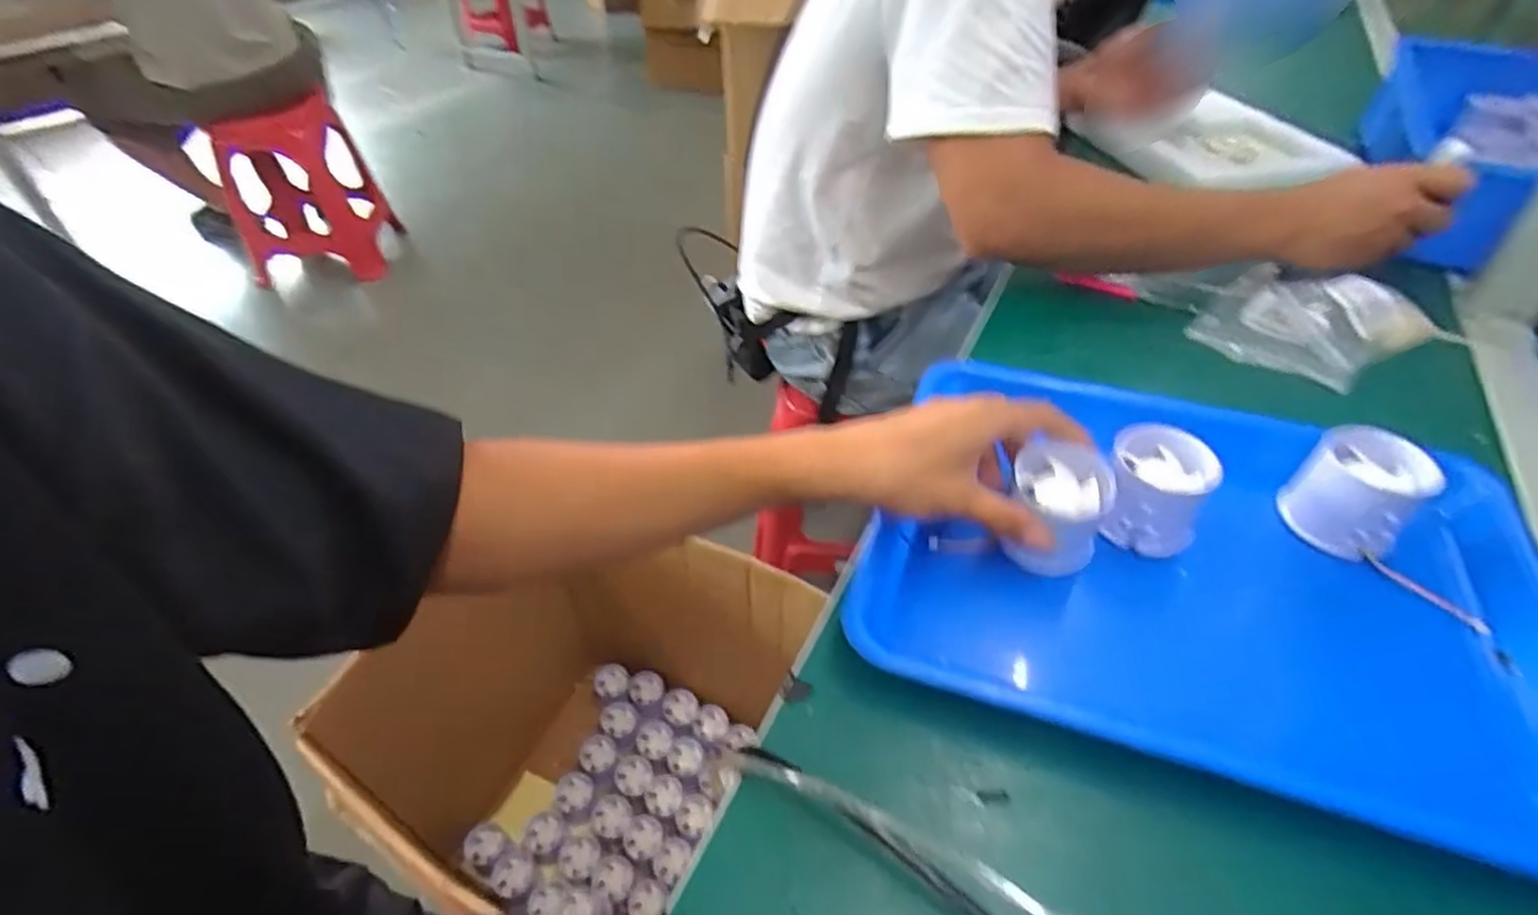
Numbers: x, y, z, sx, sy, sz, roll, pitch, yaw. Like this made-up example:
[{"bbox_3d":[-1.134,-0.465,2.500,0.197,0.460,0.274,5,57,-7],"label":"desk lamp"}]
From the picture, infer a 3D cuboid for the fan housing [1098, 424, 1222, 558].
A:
[{"bbox_3d":[0.220,0.022,0.399,0.049,0.058,0.052,14,46,16],"label":"fan housing"}]

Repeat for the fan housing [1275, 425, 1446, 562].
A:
[{"bbox_3d":[0.329,0.020,0.393,0.045,0.059,0.056,-30,51,-26],"label":"fan housing"}]

